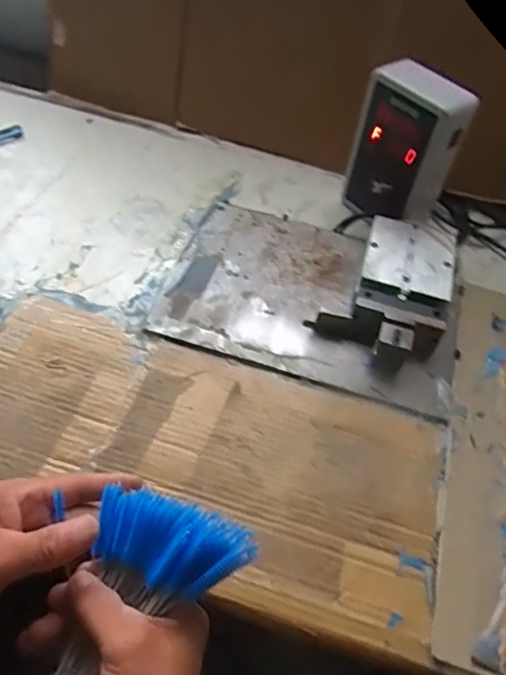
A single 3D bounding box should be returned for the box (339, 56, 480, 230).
[{"bbox_3d":[0.171,-0.213,0.630,0.064,0.185,0.112,-30,59,-27],"label":"box"}]

